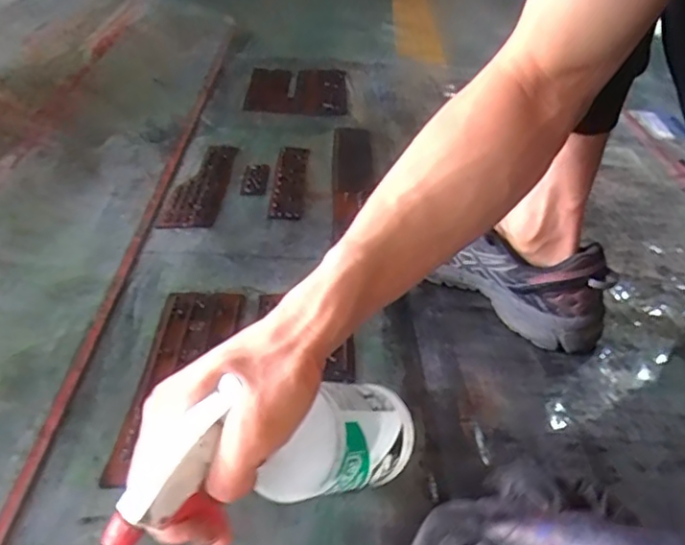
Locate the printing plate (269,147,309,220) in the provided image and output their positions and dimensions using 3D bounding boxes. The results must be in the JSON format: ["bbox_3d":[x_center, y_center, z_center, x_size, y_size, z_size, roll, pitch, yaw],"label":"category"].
[{"bbox_3d":[-0.075,-0.134,0.882,0.042,0.005,0.223,3,36,-2],"label":"printing plate"}]

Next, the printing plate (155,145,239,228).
[{"bbox_3d":[-0.193,-0.129,0.861,0.069,0.010,0.249,6,36,1],"label":"printing plate"}]

